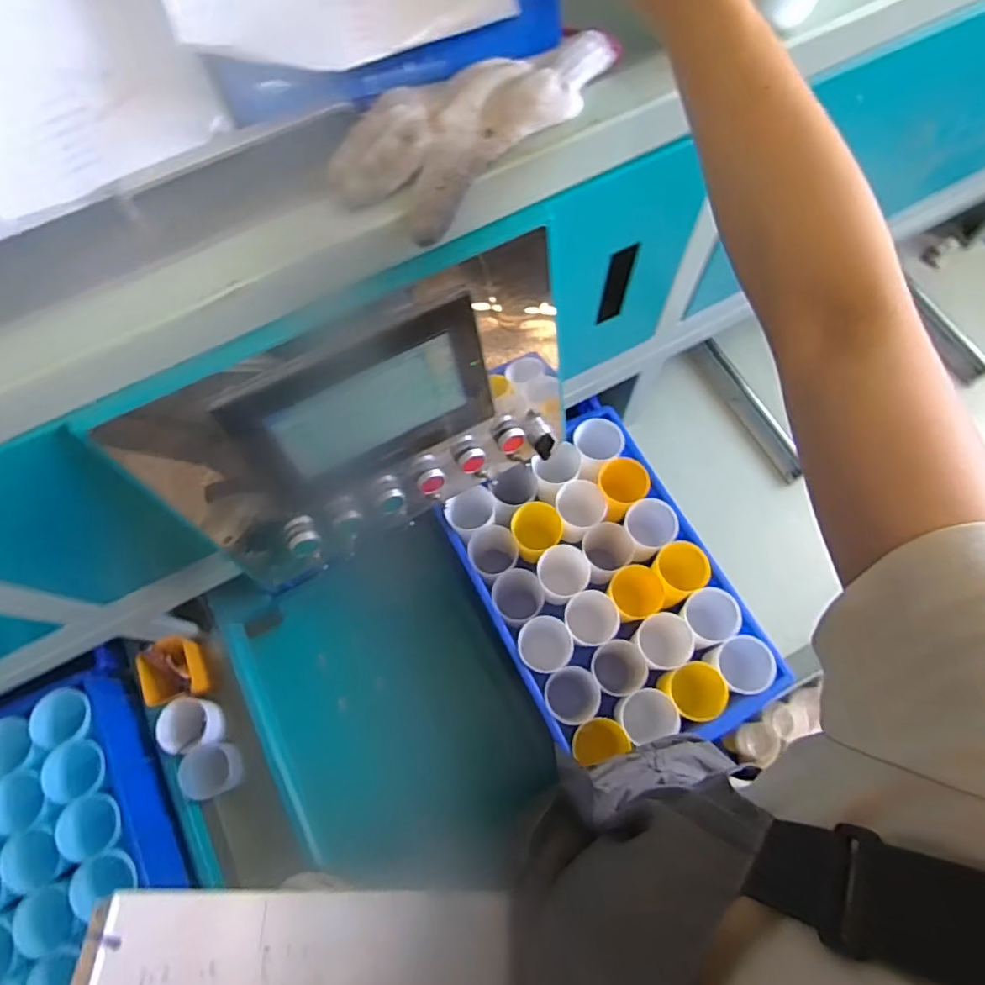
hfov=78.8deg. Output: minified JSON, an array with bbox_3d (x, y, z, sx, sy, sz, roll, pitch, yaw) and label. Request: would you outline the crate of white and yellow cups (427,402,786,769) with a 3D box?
[{"bbox_3d":[0.129,0.117,0.792,0.271,0.135,0.431,-26,71,-7],"label":"crate of white and yellow cups"}]

